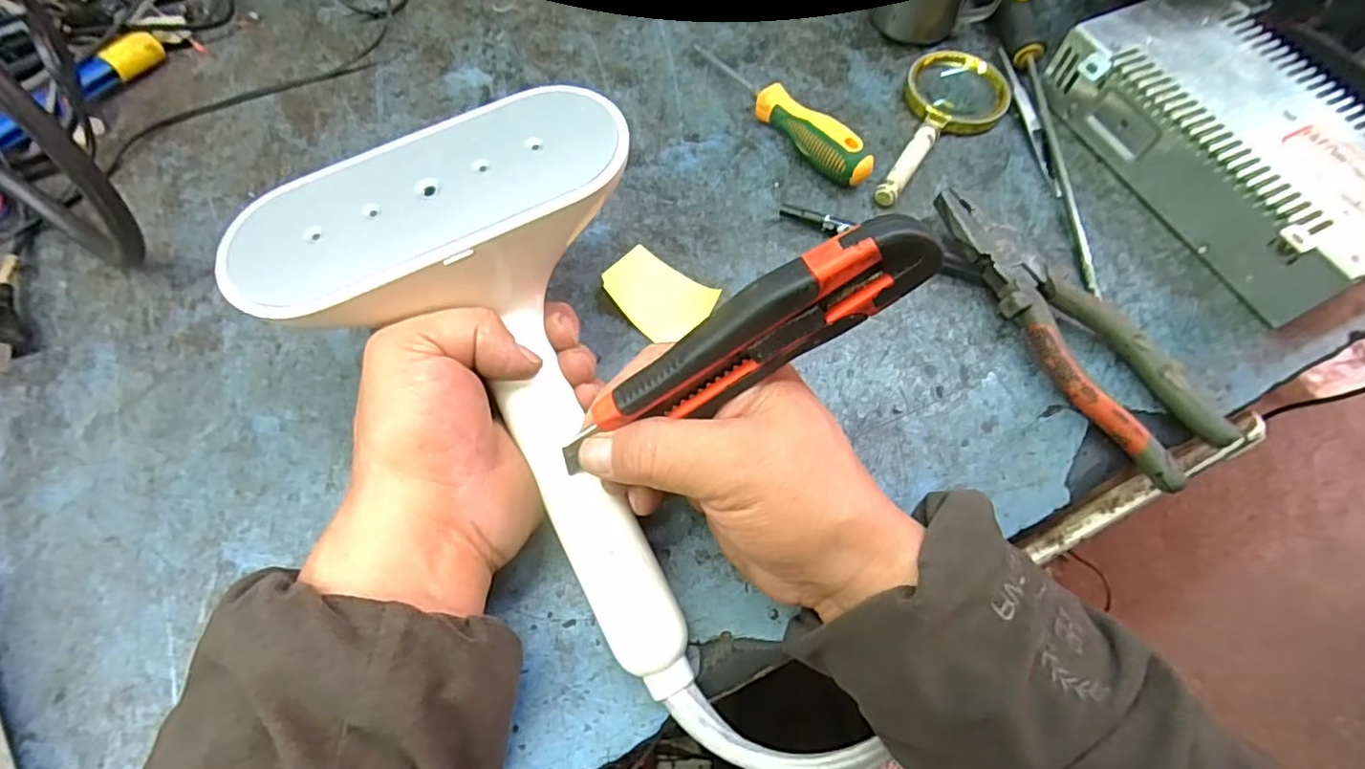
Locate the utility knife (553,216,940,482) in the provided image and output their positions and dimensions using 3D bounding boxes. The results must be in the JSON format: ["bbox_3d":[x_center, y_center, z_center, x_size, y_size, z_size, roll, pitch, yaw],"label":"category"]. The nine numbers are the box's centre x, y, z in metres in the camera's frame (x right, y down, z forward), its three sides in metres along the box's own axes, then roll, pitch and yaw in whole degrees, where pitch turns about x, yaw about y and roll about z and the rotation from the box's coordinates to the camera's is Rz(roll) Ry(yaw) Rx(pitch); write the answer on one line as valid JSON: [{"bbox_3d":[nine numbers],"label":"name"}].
[{"bbox_3d":[0.020,-0.014,0.242,0.159,0.036,0.023,-31,69,11],"label":"utility knife"}]

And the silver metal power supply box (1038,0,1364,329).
[{"bbox_3d":[0.347,-0.152,0.395,0.129,0.052,0.208,-24,69,-13],"label":"silver metal power supply box"}]

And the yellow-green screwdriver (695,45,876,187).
[{"bbox_3d":[0.060,-0.179,0.406,0.022,0.031,0.154,-34,72,-16],"label":"yellow-green screwdriver"}]

